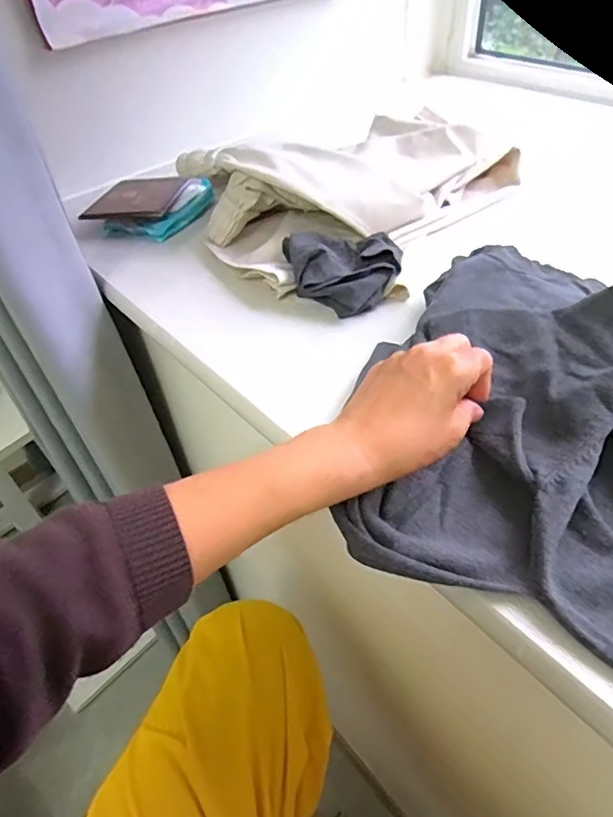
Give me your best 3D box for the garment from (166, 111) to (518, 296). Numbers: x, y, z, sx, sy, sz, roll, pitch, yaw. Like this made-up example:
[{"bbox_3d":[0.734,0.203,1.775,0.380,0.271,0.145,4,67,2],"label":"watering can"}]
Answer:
[{"bbox_3d":[0.060,-0.275,0.664,0.386,0.092,0.251,-36,53,-27],"label":"garment"}]

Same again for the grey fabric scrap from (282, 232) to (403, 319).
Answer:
[{"bbox_3d":[0.039,-0.150,0.562,0.112,0.040,0.111,-3,45,3],"label":"grey fabric scrap"}]

